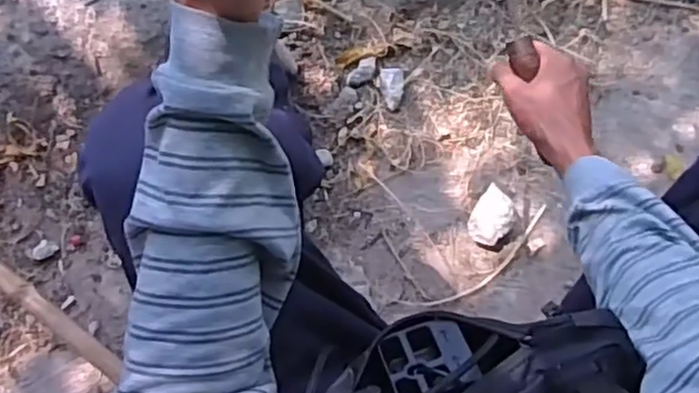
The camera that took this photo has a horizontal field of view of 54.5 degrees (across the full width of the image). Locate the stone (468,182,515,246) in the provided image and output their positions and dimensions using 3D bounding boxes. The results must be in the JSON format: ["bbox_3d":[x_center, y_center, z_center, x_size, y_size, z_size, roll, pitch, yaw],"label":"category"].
[{"bbox_3d":[0.193,0.029,0.922,0.059,0.041,0.076,37,96,5],"label":"stone"}]

